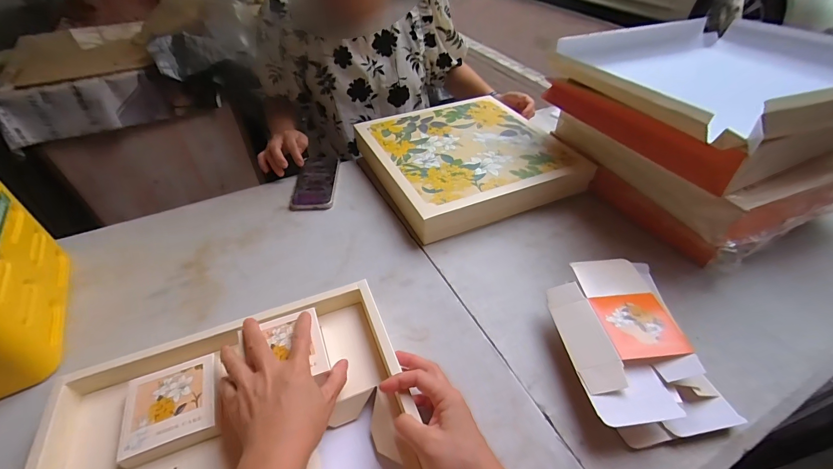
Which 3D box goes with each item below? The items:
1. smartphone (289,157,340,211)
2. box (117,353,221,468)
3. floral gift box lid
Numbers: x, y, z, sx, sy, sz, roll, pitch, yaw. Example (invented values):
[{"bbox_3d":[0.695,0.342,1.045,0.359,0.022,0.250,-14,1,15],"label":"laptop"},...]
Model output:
[{"bbox_3d":[-0.200,-0.113,0.729,0.078,0.010,0.182,-3,44,-1],"label":"smartphone"},{"bbox_3d":[-0.254,0.181,0.382,0.088,0.023,0.088,-13,46,-13],"label":"box"},{"bbox_3d":[0.099,-0.166,0.742,0.359,0.062,0.360,-20,47,-17],"label":"floral gift box lid"}]

